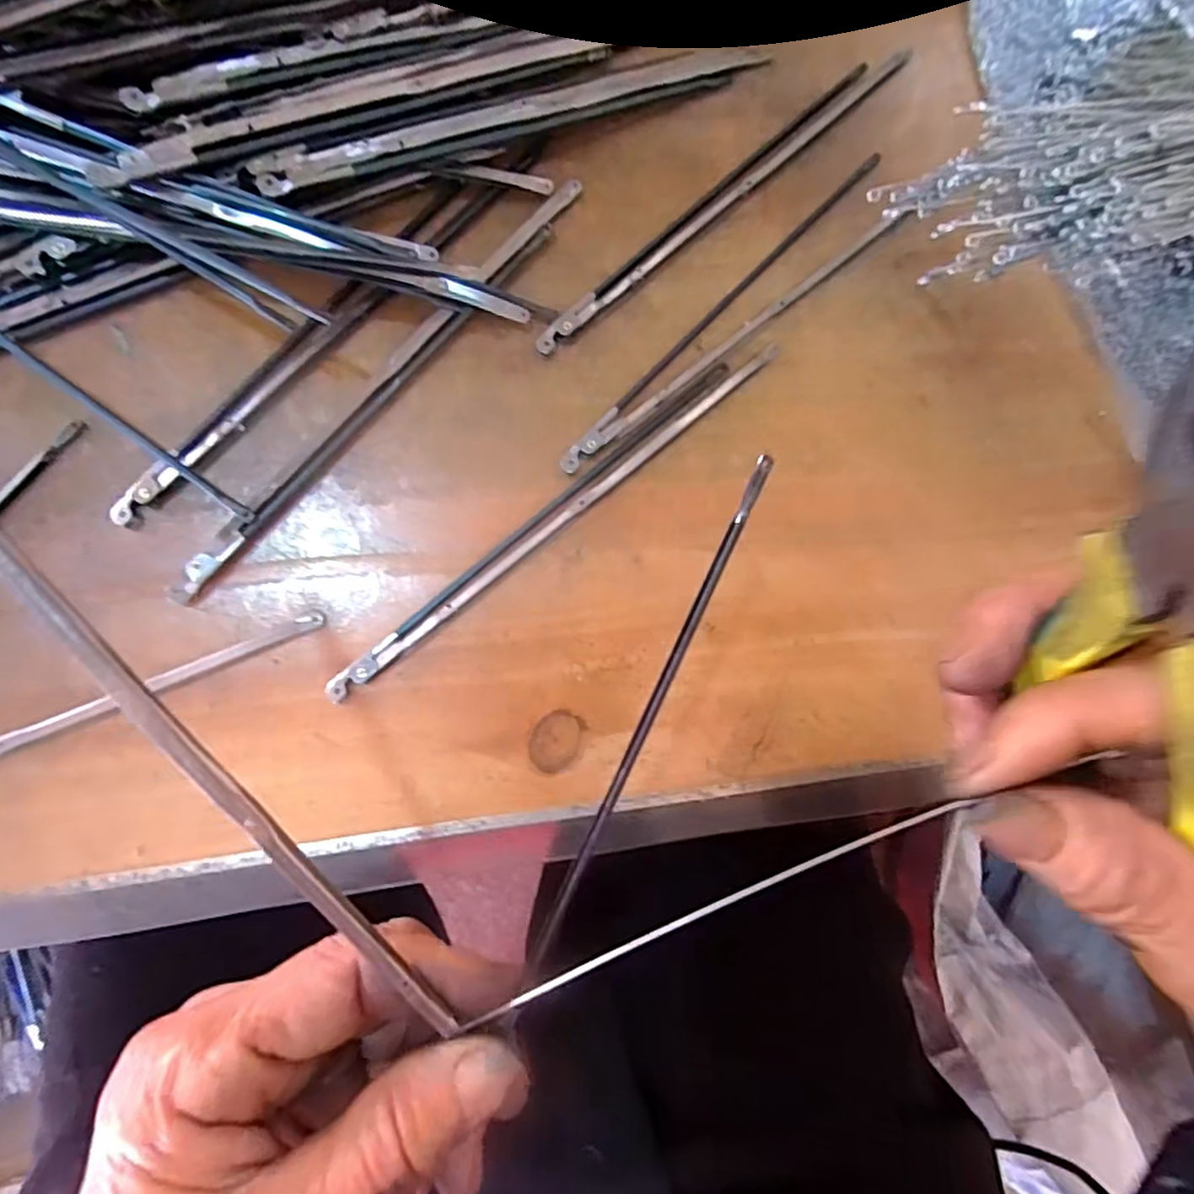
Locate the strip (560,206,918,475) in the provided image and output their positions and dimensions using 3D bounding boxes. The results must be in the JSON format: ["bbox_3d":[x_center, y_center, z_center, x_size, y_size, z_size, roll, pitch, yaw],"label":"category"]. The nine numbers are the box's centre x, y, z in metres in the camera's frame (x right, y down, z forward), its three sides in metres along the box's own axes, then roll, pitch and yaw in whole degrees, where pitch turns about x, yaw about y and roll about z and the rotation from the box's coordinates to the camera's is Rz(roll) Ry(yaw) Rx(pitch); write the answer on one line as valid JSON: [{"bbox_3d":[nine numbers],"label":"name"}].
[{"bbox_3d":[0.051,-0.094,0.231,0.162,0.005,0.007,-39,91,-9],"label":"strip"}]

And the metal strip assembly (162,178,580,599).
[{"bbox_3d":[-0.068,-0.072,0.214,0.011,0.005,0.186,42,81,-3],"label":"metal strip assembly"}]

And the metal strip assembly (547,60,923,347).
[{"bbox_3d":[0.046,-0.147,0.236,0.182,0.006,0.013,-41,92,-9],"label":"metal strip assembly"}]

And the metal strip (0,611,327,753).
[{"bbox_3d":[-0.166,0.040,0.190,0.174,0.006,0.005,-22,89,-9],"label":"metal strip"}]

